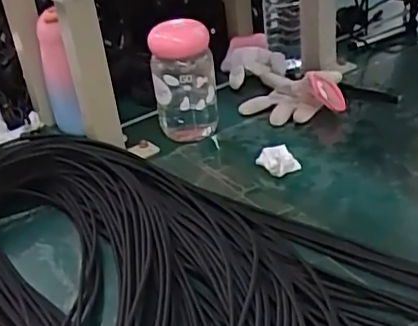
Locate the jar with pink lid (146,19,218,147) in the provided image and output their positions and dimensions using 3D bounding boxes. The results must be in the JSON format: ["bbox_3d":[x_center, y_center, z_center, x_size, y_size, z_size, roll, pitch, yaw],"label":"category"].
[{"bbox_3d":[-0.028,-0.089,0.656,0.067,0.124,0.057,-7,31,-1],"label":"jar with pink lid"}]

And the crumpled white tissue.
[{"bbox_3d":[0.070,-0.002,0.602,0.030,0.021,0.035,-22,34,-25],"label":"crumpled white tissue"}]

